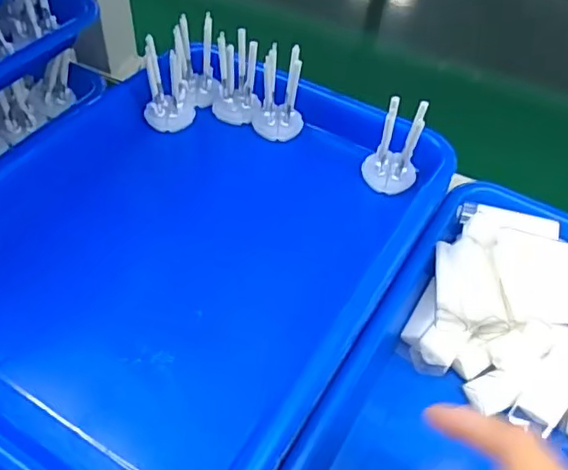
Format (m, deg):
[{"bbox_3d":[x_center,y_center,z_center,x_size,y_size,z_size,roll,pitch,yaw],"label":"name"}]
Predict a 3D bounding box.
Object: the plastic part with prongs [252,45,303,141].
[{"bbox_3d":[-0.003,-0.104,0.433,0.036,0.062,0.030,4,49,-1],"label":"plastic part with prongs"}]

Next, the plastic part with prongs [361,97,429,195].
[{"bbox_3d":[0.076,-0.060,0.402,0.035,0.061,0.031,11,49,5],"label":"plastic part with prongs"}]

